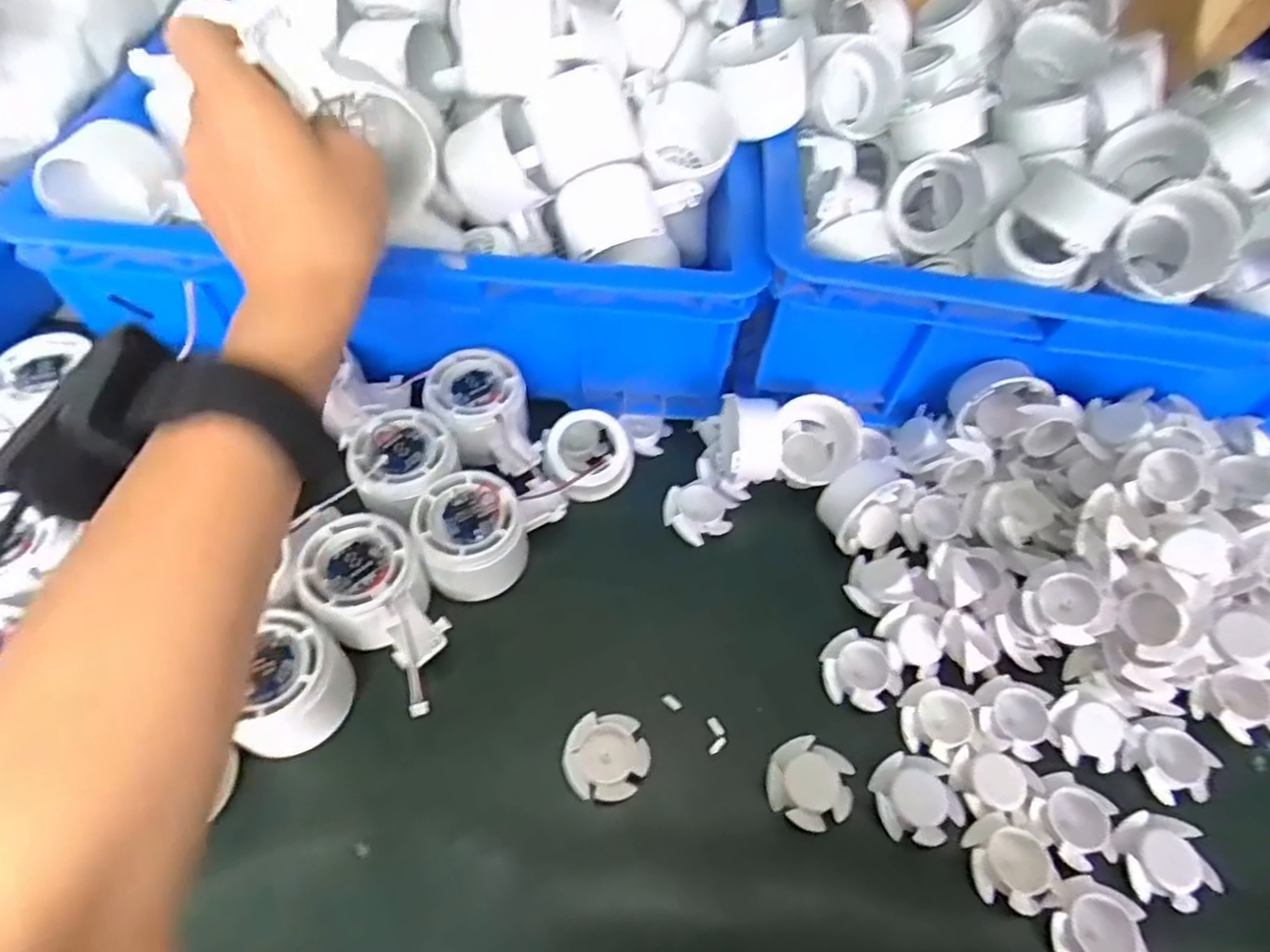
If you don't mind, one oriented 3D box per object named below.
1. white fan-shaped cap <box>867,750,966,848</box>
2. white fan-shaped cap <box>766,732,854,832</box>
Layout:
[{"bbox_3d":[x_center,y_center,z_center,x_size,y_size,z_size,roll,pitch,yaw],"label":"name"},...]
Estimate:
[{"bbox_3d":[0.138,0.157,0.348,0.039,0.008,0.041,1,56,-2],"label":"white fan-shaped cap"},{"bbox_3d":[0.086,0.150,0.349,0.039,0.012,0.040,1,56,-2],"label":"white fan-shaped cap"}]

